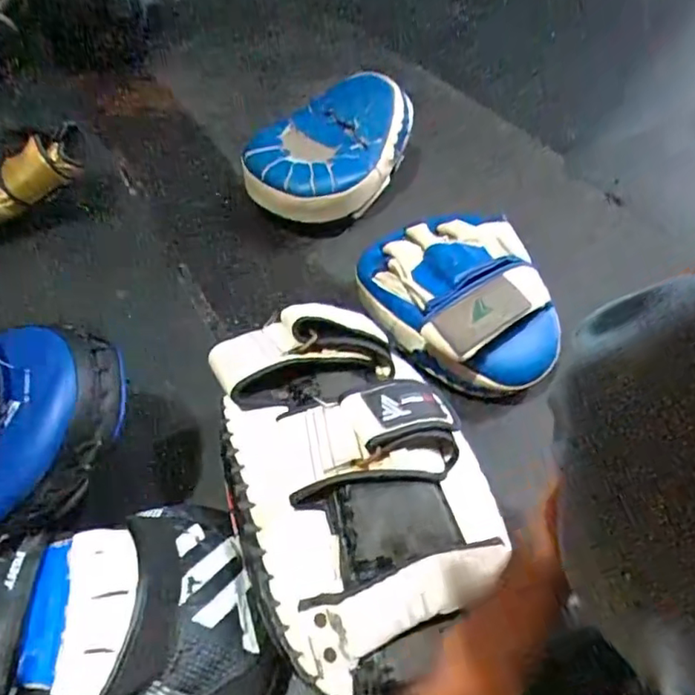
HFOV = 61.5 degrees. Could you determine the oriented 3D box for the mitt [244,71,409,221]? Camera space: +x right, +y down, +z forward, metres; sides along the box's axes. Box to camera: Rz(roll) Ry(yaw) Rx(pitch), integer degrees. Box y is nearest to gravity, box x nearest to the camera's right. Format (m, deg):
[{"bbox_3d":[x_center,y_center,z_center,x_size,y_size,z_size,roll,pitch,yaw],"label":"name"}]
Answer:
[{"bbox_3d":[-0.025,-0.284,0.831,0.160,0.107,0.253,27,54,23],"label":"mitt"}]

